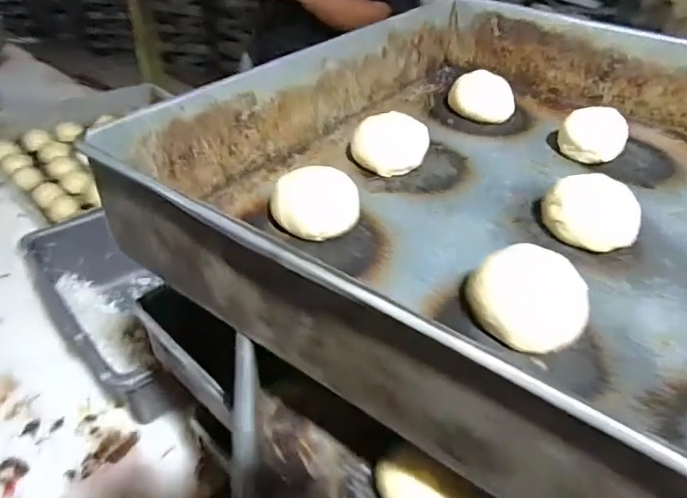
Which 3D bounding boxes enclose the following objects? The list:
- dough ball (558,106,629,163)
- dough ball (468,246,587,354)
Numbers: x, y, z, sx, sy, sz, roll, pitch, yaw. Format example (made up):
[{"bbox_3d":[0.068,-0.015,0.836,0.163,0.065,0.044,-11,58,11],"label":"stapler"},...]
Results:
[{"bbox_3d":[0.193,-0.089,0.390,0.045,0.030,0.039,25,45,24],"label":"dough ball"},{"bbox_3d":[0.091,0.023,0.246,0.052,0.030,0.043,29,47,27],"label":"dough ball"}]

